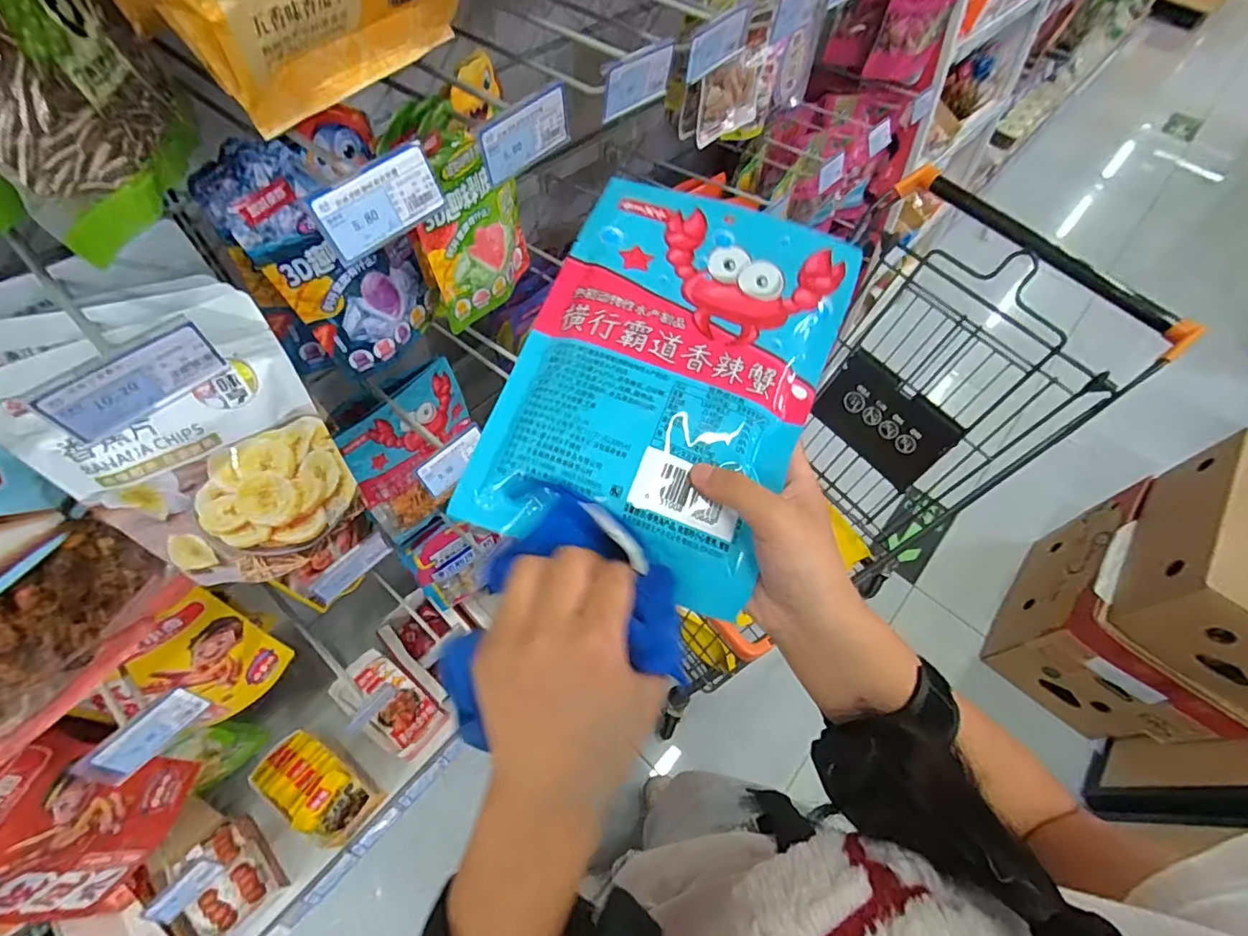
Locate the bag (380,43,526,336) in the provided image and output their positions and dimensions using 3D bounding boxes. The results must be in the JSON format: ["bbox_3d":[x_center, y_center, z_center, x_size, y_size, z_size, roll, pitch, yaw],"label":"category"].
[{"bbox_3d":[-0.142,-0.240,0.506,0.038,0.201,0.128,31,62,14],"label":"bag"}]

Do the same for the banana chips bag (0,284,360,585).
[{"bbox_3d":[-0.300,-0.004,0.407,0.157,0.205,0.074,-37,68,-22],"label":"banana chips bag"}]

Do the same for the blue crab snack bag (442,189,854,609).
[{"bbox_3d":[0.028,-0.063,0.333,0.172,0.022,0.254,21,71,7],"label":"blue crab snack bag"}]

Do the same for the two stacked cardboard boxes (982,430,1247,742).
[{"bbox_3d":[1.228,0.295,1.248,0.329,0.598,0.515,42,65,19],"label":"two stacked cardboard boxes"}]

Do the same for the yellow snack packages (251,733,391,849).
[{"bbox_3d":[-0.558,0.587,1.009,0.174,0.138,0.115,39,64,17],"label":"yellow snack packages"}]

